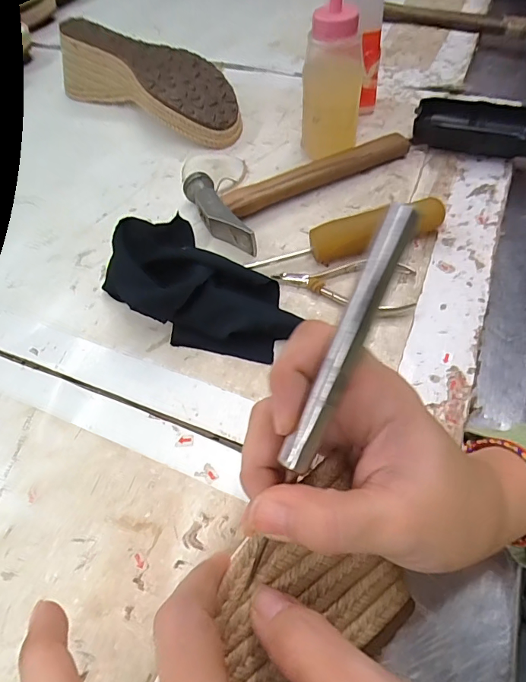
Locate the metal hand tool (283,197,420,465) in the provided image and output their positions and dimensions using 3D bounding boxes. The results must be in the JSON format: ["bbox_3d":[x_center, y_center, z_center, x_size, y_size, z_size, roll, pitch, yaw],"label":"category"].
[{"bbox_3d":[0.029,0.000,0.147,0.009,0.008,0.095,25,102,19],"label":"metal hand tool"}]

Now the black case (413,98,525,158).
[{"bbox_3d":[0.195,-0.192,0.388,0.109,0.027,0.048,16,59,13],"label":"black case"}]

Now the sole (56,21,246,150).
[{"bbox_3d":[-0.117,-0.280,0.455,0.235,0.058,0.086,34,64,22],"label":"sole"}]

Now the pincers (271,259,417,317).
[{"bbox_3d":[0.059,-0.043,0.313,0.099,0.007,0.050,13,58,11],"label":"pincers"}]

